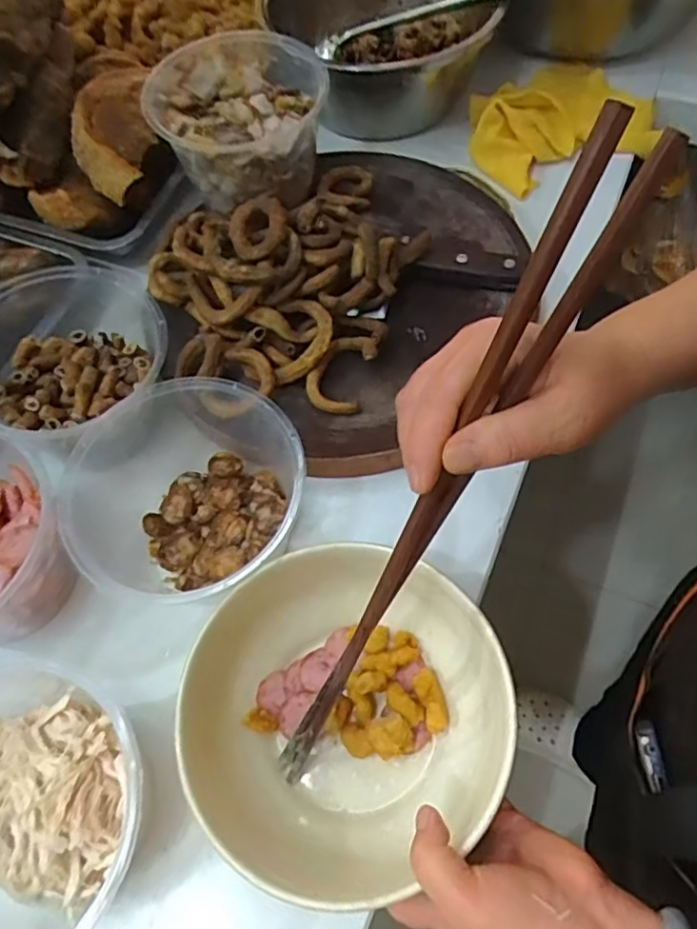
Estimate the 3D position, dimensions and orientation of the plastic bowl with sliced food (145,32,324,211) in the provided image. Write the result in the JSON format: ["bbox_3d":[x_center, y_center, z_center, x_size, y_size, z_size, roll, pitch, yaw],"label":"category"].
[{"bbox_3d":[-0.103,-0.327,0.587,0.164,0.084,0.154,2,64,5],"label":"plastic bowl with sliced food"}]

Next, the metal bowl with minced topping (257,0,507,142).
[{"bbox_3d":[0.046,-0.500,0.706,0.249,0.103,0.246,-1,64,3],"label":"metal bowl with minced topping"}]

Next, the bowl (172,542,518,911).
[{"bbox_3d":[-0.002,0.163,0.398,0.192,0.089,0.185,-1,64,3],"label":"bowl"}]

